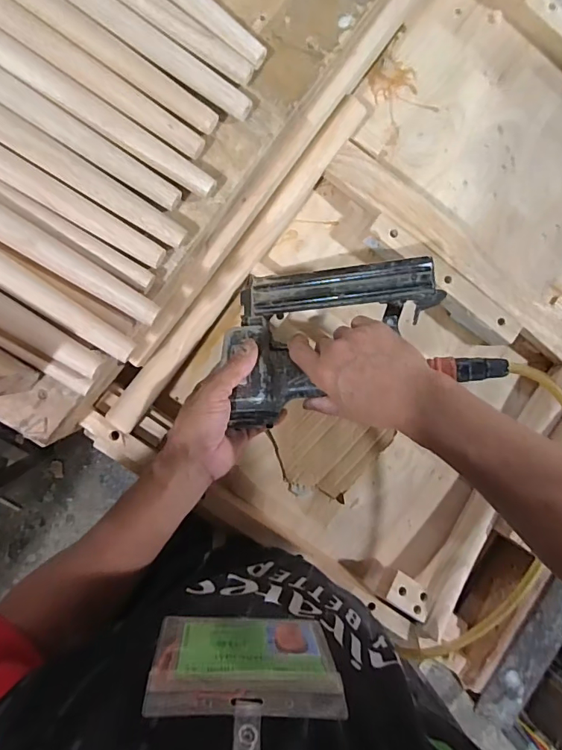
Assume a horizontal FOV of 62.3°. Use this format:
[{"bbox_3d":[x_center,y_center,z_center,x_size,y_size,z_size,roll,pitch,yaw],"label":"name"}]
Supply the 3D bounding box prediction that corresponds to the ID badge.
[{"bbox_3d":[-0.020,0.162,0.265,0.100,0.083,0.005,5,91,-10],"label":"ID badge"}]

